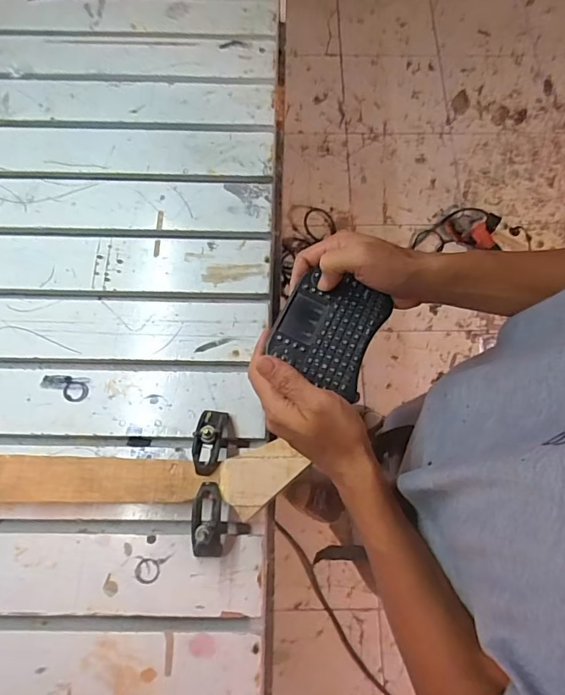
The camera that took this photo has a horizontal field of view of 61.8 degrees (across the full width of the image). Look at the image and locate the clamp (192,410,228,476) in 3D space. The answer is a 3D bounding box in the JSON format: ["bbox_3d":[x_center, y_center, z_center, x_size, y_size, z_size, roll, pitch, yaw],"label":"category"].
[{"bbox_3d":[-0.091,0.115,0.582,0.031,0.060,0.082,6,71,2],"label":"clamp"}]

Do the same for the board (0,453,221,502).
[{"bbox_3d":[-0.282,0.162,0.577,0.400,0.039,0.060,1,71,0],"label":"board"}]

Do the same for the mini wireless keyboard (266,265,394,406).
[{"bbox_3d":[0.045,-0.020,0.449,0.091,0.013,0.108,23,73,8],"label":"mini wireless keyboard"}]

